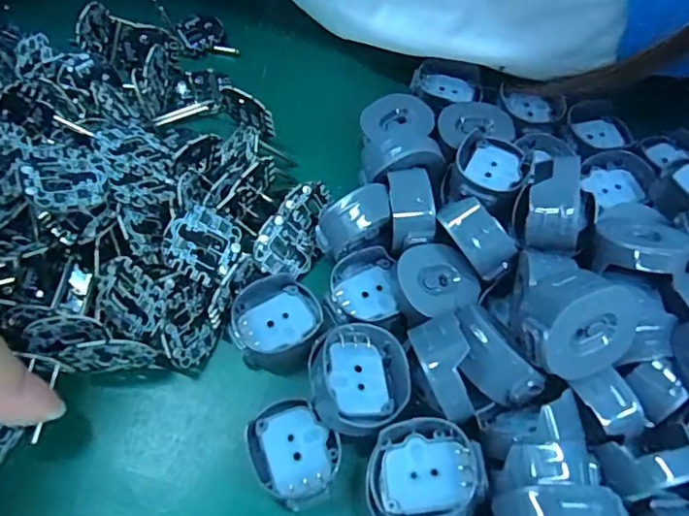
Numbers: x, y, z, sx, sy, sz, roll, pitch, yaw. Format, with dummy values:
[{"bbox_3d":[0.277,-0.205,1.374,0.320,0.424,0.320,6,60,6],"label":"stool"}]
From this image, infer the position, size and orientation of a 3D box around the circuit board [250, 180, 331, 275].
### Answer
[{"bbox_3d":[-0.016,-0.011,0.182,0.020,0.004,0.035,32,72,-32],"label":"circuit board"}]

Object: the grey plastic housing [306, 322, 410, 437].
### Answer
[{"bbox_3d":[0.003,0.035,0.155,0.027,0.014,0.031,-6,62,-4],"label":"grey plastic housing"}]

